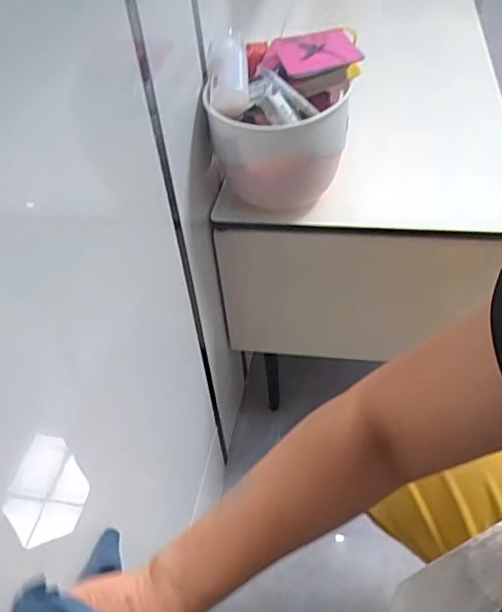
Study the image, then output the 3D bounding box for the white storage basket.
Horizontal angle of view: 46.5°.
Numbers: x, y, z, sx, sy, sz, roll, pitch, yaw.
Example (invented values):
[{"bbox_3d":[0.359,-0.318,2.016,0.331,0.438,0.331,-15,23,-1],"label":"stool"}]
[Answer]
[{"bbox_3d":[0.039,-0.221,0.724,0.170,0.171,0.199,6,43,13],"label":"white storage basket"}]

